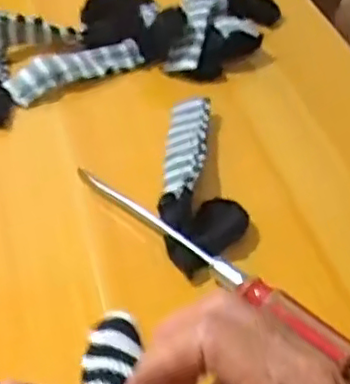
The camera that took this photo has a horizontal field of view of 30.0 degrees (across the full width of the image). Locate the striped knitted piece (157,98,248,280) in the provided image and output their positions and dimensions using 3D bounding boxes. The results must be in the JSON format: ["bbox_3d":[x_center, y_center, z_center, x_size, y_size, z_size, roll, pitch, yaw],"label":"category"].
[{"bbox_3d":[0.014,-0.012,0.488,0.057,0.023,0.169,-4,45,-7],"label":"striped knitted piece"}]

